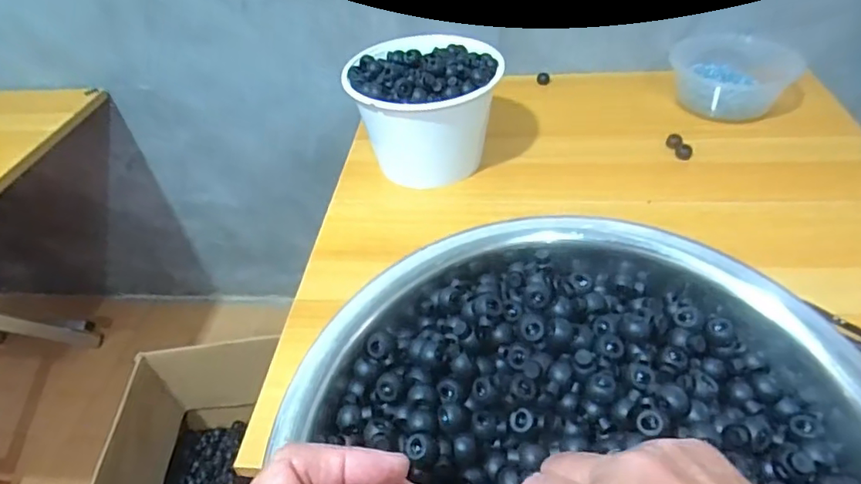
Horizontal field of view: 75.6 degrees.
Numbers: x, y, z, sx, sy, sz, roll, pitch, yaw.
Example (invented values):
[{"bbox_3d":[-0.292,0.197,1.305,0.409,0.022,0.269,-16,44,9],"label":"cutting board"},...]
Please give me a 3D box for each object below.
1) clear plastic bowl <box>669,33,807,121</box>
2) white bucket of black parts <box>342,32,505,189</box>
[{"bbox_3d":[0.381,-0.219,0.708,0.136,0.050,0.149,31,55,31],"label":"clear plastic bowl"},{"bbox_3d":[-0.005,-0.149,0.616,0.153,0.131,0.149,-3,45,3],"label":"white bucket of black parts"}]

